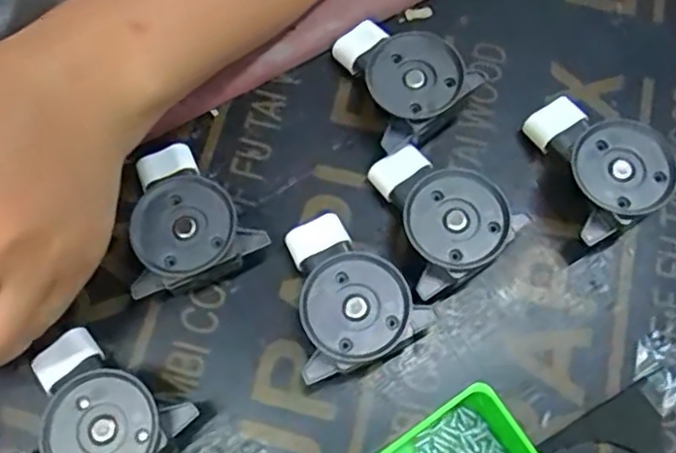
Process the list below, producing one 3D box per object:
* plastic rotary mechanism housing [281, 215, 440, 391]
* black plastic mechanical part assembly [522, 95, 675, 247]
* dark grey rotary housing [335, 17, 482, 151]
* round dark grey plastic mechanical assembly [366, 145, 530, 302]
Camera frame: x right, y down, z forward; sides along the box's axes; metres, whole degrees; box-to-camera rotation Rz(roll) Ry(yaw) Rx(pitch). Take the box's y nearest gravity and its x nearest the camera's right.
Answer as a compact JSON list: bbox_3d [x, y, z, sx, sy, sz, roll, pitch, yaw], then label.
[{"bbox_3d":[-0.002,0.028,0.273,0.049,0.029,0.067,-30,73,-9],"label":"plastic rotary mechanism housing"},{"bbox_3d":[0.116,-0.030,0.288,0.043,0.031,0.065,-20,72,-6],"label":"black plastic mechanical part assembly"},{"bbox_3d":[0.032,-0.068,0.303,0.046,0.031,0.070,-21,72,-6],"label":"dark grey rotary housing"},{"bbox_3d":[0.045,-0.005,0.282,0.047,0.030,0.059,-24,73,-7],"label":"round dark grey plastic mechanical assembly"}]

